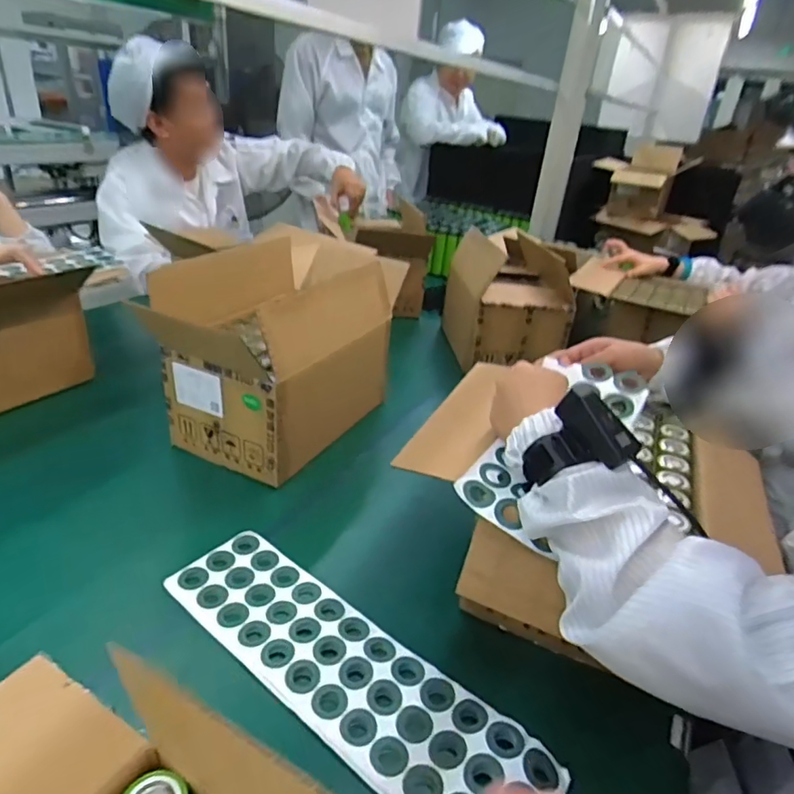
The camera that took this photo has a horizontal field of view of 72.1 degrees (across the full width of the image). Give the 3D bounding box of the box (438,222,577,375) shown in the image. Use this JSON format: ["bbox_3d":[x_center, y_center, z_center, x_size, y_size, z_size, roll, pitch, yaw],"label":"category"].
[{"bbox_3d":[0.231,-0.232,1.208,0.220,0.223,0.367,4,29,-4],"label":"box"}]

